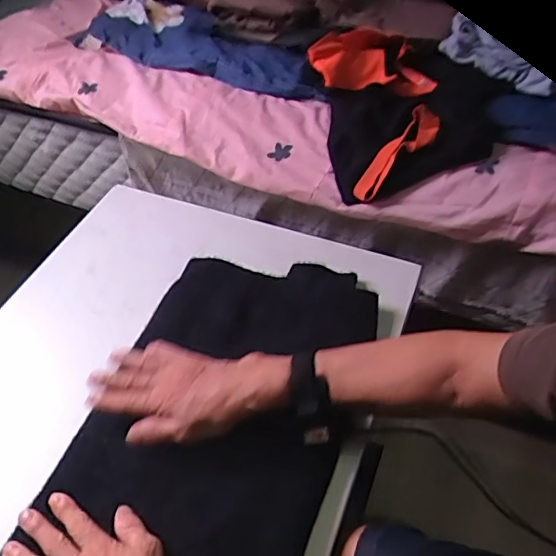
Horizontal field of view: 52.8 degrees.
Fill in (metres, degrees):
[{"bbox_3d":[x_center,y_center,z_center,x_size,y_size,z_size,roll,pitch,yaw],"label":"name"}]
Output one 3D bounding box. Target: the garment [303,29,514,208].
[{"bbox_3d":[0.205,-0.255,0.818,0.285,0.087,0.278,-9,49,-6],"label":"garment"}]

